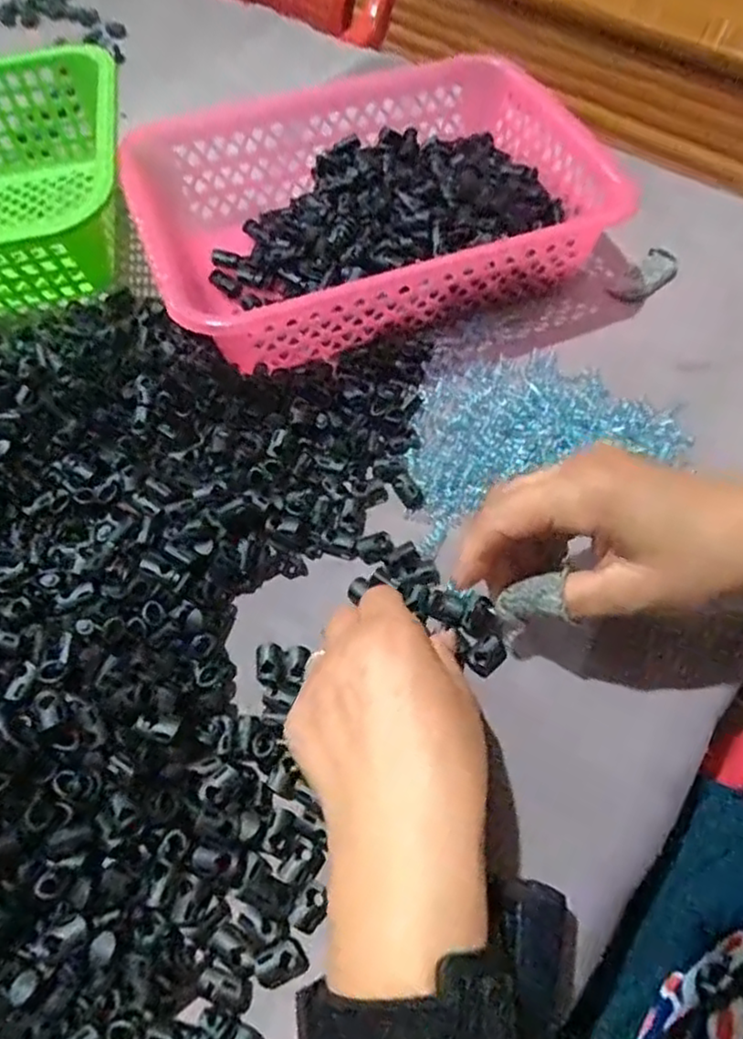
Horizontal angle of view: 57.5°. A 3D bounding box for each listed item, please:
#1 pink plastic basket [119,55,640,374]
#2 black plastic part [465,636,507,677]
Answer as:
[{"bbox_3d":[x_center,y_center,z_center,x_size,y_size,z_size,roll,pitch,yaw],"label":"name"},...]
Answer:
[{"bbox_3d":[-0.001,-0.222,0.483,0.311,0.077,0.220,-22,61,-9],"label":"pink plastic basket"},{"bbox_3d":[0.060,0.071,0.352,0.019,0.009,0.013,-36,64,-16],"label":"black plastic part"}]

